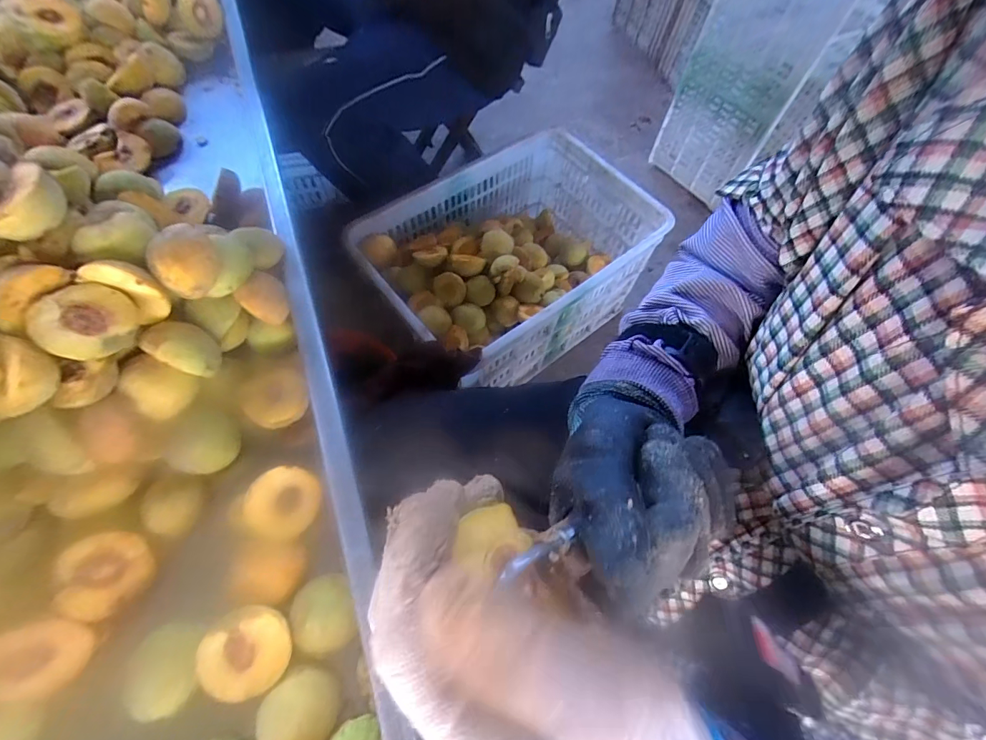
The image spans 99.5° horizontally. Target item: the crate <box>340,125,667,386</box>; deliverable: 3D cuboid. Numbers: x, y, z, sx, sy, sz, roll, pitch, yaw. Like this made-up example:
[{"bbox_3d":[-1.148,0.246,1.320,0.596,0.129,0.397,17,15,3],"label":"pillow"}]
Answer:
[{"bbox_3d":[0.033,-0.202,0.814,0.502,0.208,0.332,-35,70,-19],"label":"crate"}]

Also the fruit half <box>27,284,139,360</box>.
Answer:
[{"bbox_3d":[-0.329,-0.037,0.340,0.061,0.030,0.060,1,71,-32],"label":"fruit half"}]

